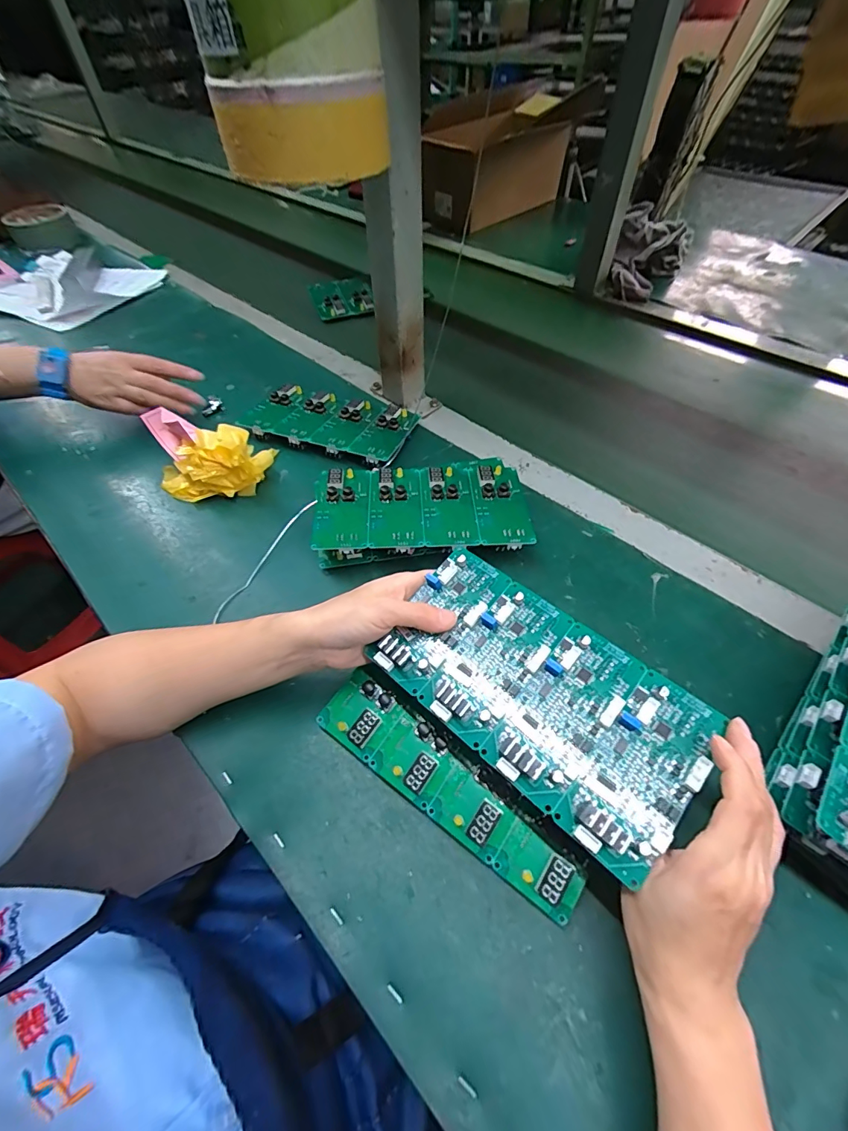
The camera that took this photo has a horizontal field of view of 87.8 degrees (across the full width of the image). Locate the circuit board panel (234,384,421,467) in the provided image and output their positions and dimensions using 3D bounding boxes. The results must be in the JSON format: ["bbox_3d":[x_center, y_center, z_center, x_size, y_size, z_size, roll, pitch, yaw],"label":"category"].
[{"bbox_3d":[-0.114,-0.176,0.541,0.196,0.026,0.110,17,55,14],"label":"circuit board panel"}]

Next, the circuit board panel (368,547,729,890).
[{"bbox_3d":[0.068,0.076,0.274,0.191,0.021,0.102,35,61,25],"label":"circuit board panel"}]

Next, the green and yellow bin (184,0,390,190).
[{"bbox_3d":[-0.089,-0.335,0.292,0.123,0.116,0.090,-6,53,-3],"label":"green and yellow bin"}]

